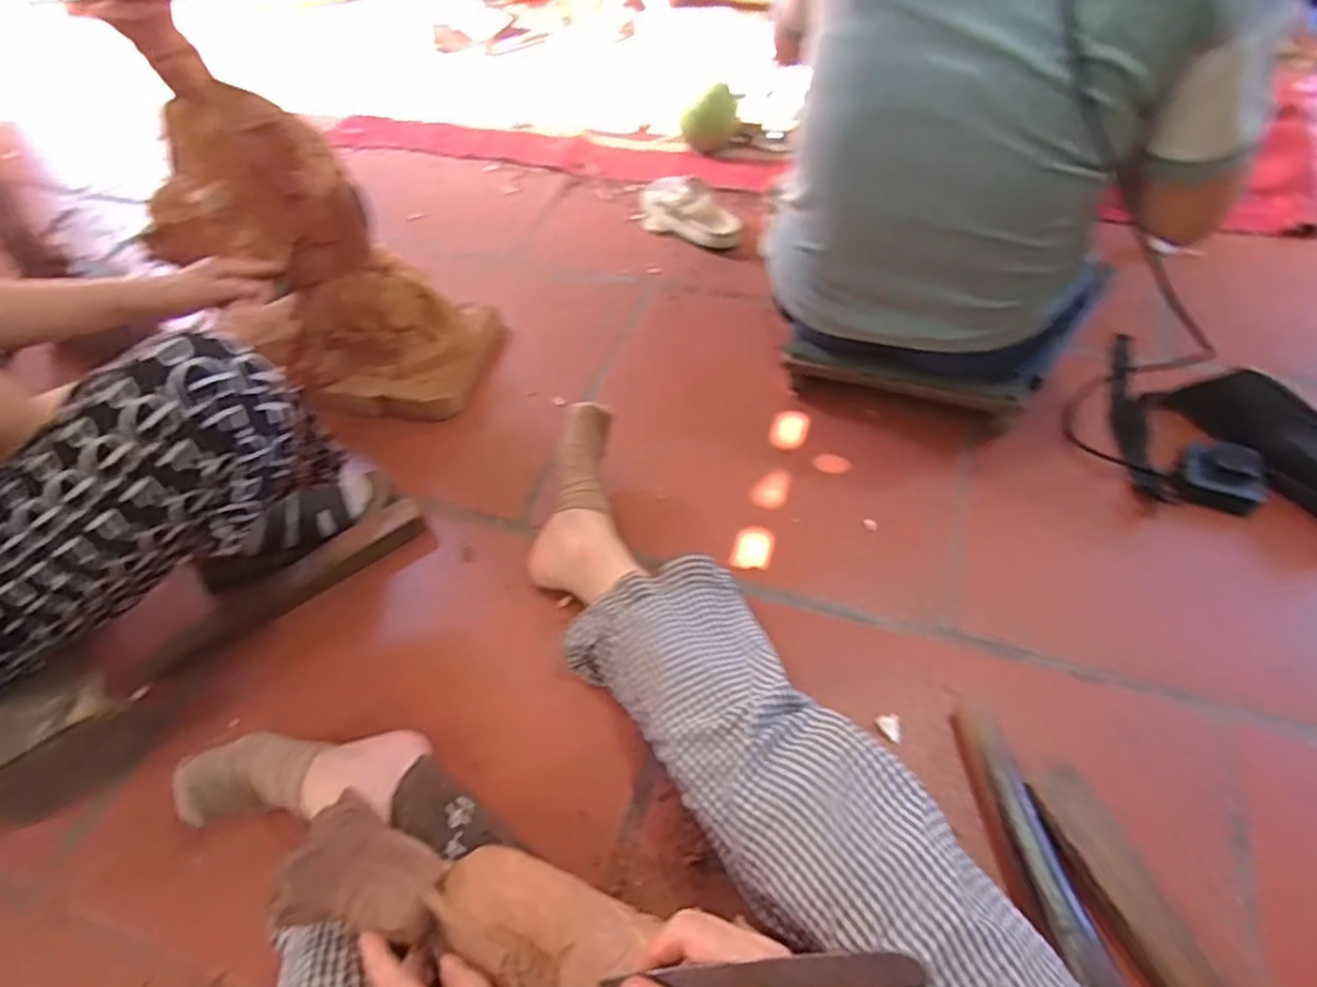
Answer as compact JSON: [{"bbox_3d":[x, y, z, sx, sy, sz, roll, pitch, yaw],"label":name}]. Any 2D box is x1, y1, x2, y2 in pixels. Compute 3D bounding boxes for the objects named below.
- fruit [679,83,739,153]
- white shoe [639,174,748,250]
[{"bbox_3d":[0.095,-0.738,1.392,0.107,0.095,0.093,10,55,12],"label":"fruit"},{"bbox_3d":[0.065,-0.504,1.250,0.225,0.068,0.110,32,62,24],"label":"white shoe"}]

